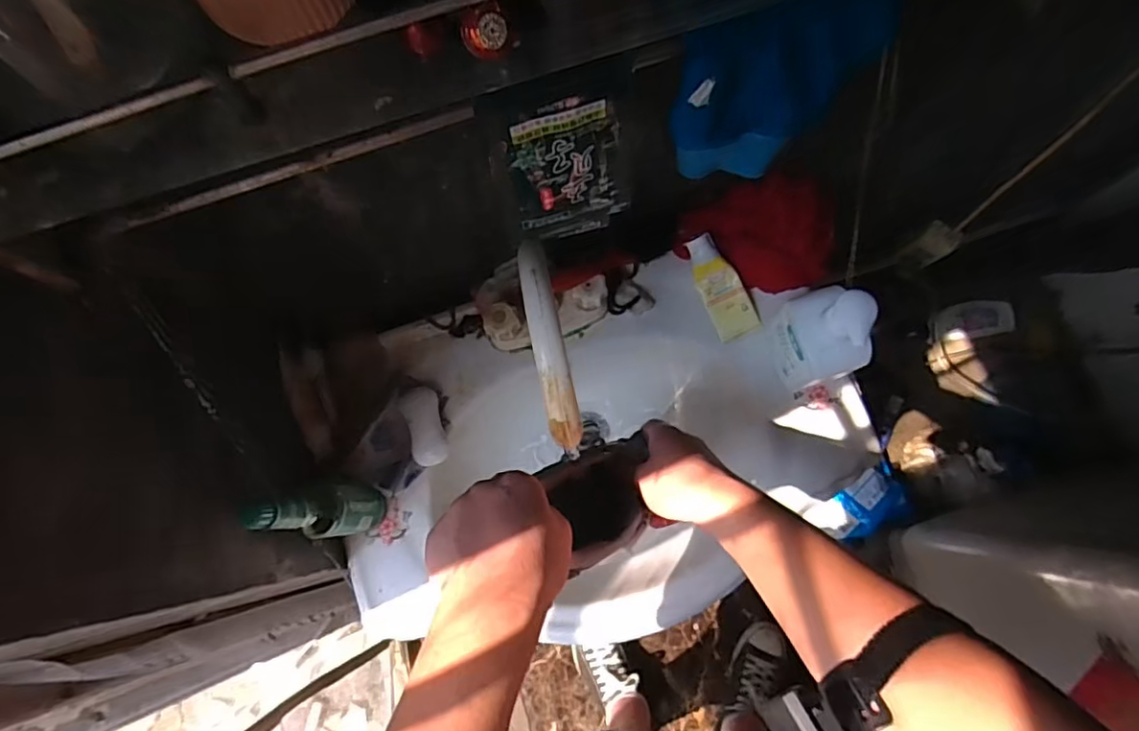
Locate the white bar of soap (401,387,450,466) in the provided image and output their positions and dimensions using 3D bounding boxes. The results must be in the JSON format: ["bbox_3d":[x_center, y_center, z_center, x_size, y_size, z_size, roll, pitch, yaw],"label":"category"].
[{"bbox_3d":[-0.160,0.067,0.668,0.040,0.018,0.087,-14,76,-2],"label":"white bar of soap"}]

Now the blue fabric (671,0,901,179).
[{"bbox_3d":[0.123,-0.159,0.352,0.119,0.122,0.023,-13,76,-2],"label":"blue fabric"}]

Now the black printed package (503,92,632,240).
[{"bbox_3d":[0.000,-0.117,0.373,0.073,0.113,0.009,-18,61,-4],"label":"black printed package"}]

